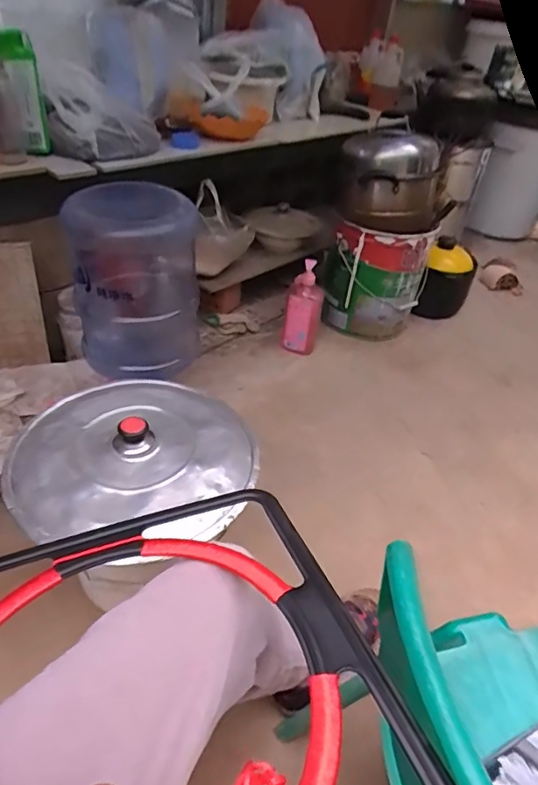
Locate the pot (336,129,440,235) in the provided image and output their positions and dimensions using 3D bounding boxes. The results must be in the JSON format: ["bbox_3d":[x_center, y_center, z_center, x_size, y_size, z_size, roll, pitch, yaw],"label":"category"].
[{"bbox_3d":[0.312,-0.545,1.331,0.267,0.199,0.224,12,40,5],"label":"pot"}]

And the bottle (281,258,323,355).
[{"bbox_3d":[0.092,-0.224,1.369,0.097,0.247,0.098,9,40,1],"label":"bottle"}]

